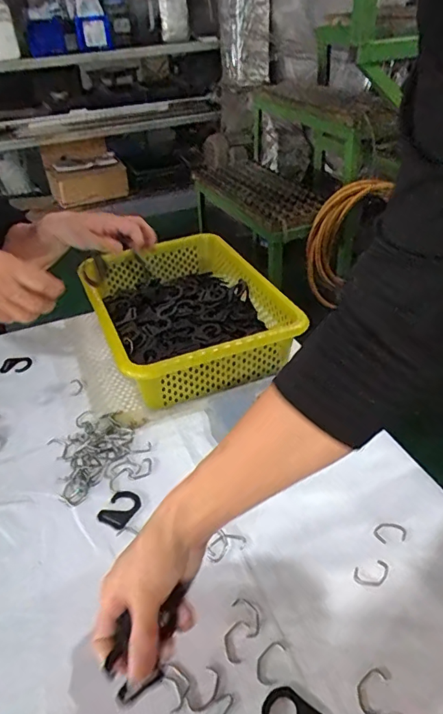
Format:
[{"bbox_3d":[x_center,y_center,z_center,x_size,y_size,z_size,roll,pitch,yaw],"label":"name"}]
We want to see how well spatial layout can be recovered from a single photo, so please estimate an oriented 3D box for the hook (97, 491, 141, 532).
[{"bbox_3d":[-0.108,0.163,0.525,0.034,0.004,0.045,18,41,26],"label":"hook"}]

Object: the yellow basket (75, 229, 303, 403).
[{"bbox_3d":[-0.051,-0.070,0.758,0.248,0.093,0.338,-16,38,-17],"label":"yellow basket"}]

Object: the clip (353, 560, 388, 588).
[{"bbox_3d":[0.140,0.201,0.453,0.035,0.004,0.021,-12,37,-12],"label":"clip"}]

